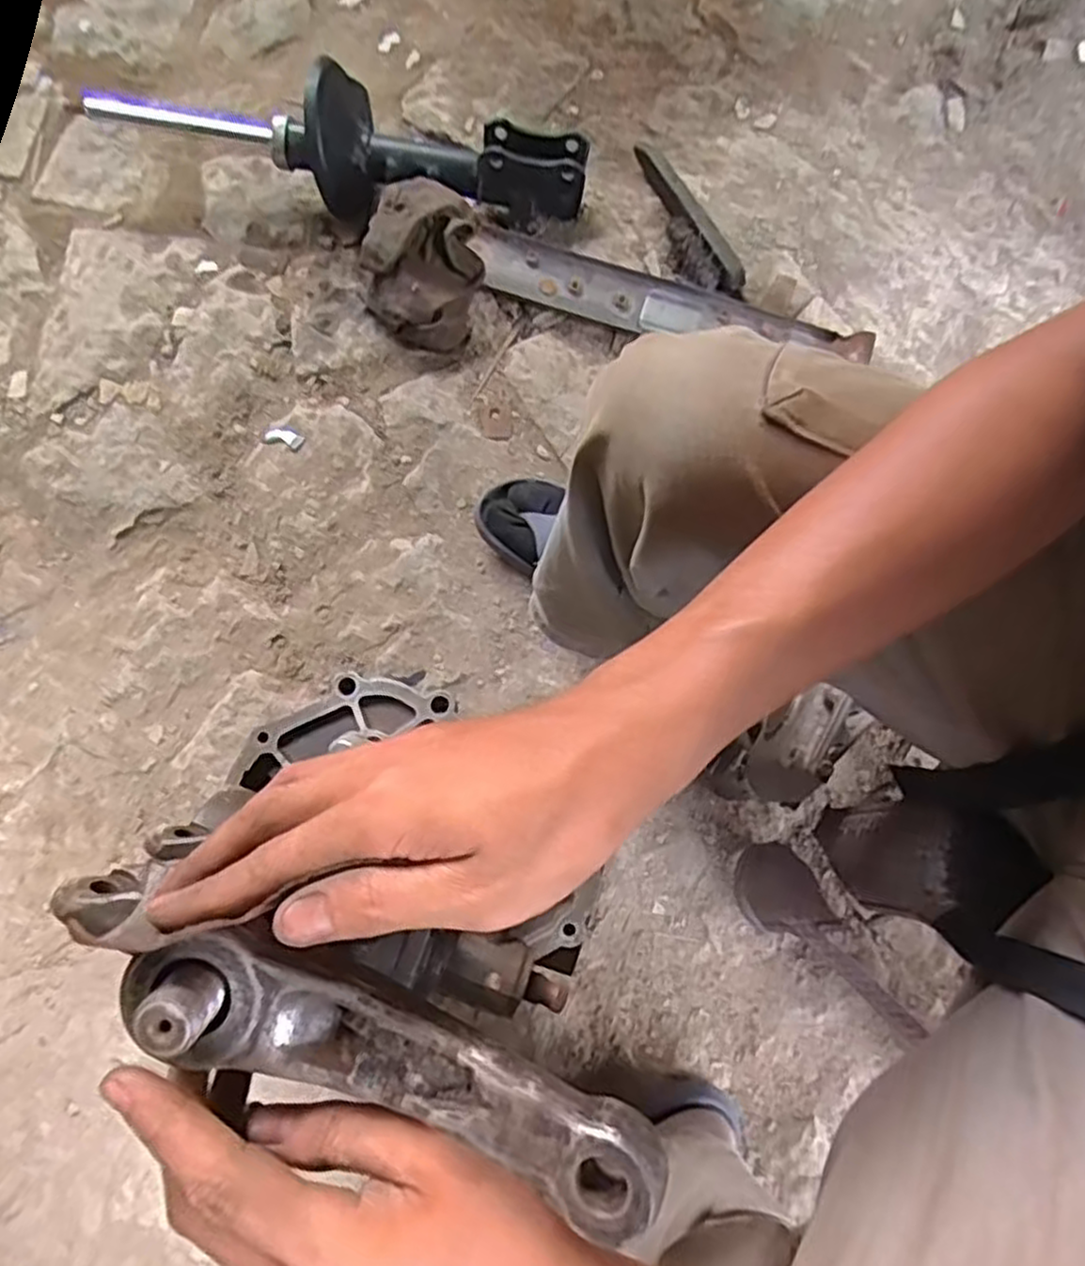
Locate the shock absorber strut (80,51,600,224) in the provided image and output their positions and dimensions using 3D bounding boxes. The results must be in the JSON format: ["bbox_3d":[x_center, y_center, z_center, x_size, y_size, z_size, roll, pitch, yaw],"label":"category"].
[{"bbox_3d":[-0.243,-0.577,0.884,0.586,0.123,0.127,6,76,2],"label":"shock absorber strut"}]

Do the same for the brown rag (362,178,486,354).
[{"bbox_3d":[-0.140,-0.418,0.867,0.129,0.114,0.147,10,76,3],"label":"brown rag"}]

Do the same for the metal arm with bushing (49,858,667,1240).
[{"bbox_3d":[-0.064,0.126,0.232,0.202,0.036,0.042,20,77,8],"label":"metal arm with bushing"}]

